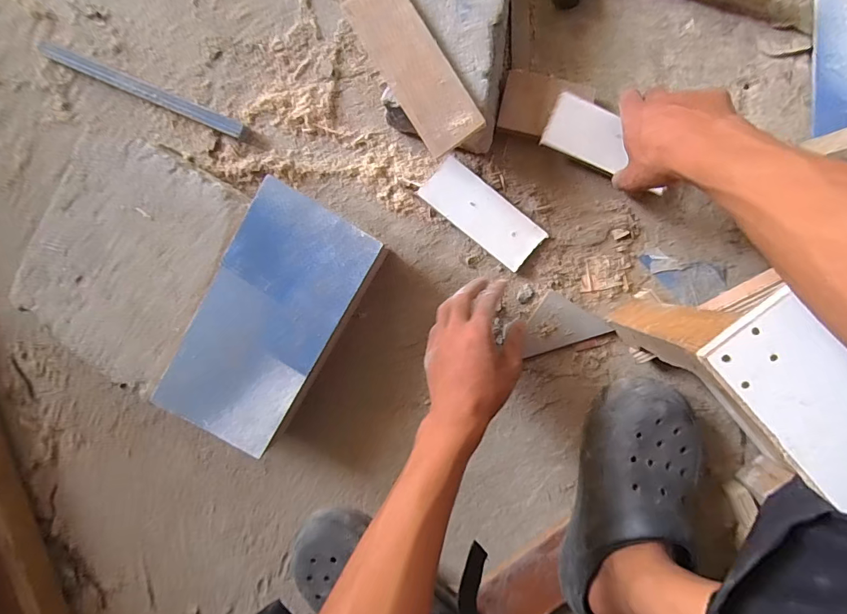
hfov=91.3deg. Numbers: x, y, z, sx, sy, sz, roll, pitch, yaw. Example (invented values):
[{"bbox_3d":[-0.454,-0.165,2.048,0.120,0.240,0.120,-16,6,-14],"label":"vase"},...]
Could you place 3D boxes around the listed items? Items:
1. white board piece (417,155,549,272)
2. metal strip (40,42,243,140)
[{"bbox_3d":[0.068,-0.106,0.473,0.140,0.019,0.057,40,96,0],"label":"white board piece"},{"bbox_3d":[-0.331,-0.255,0.485,0.252,0.014,0.019,23,96,2],"label":"metal strip"}]

